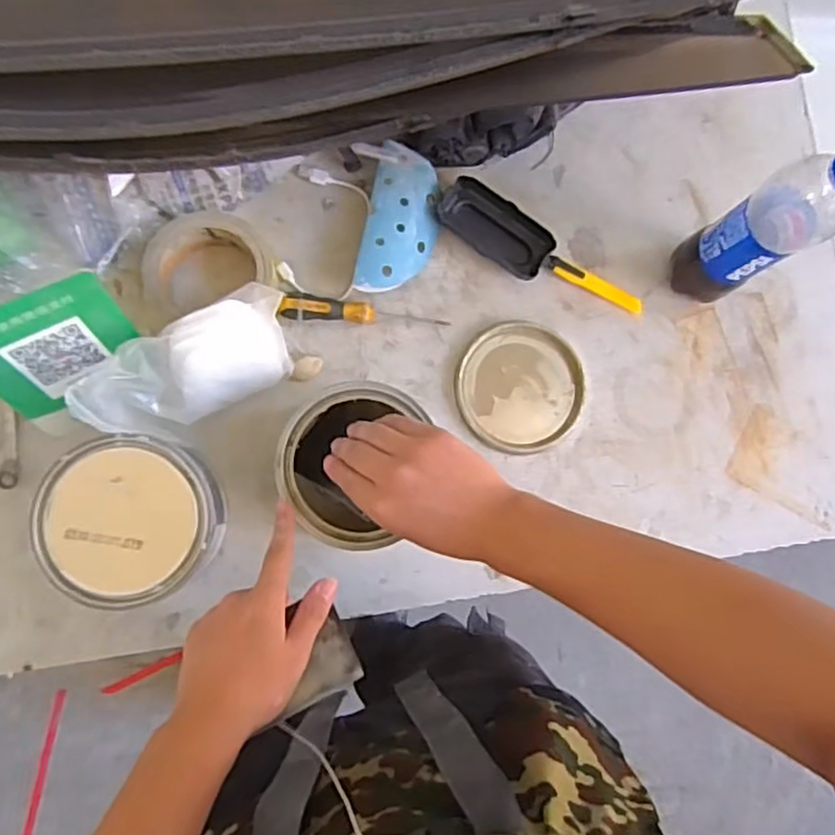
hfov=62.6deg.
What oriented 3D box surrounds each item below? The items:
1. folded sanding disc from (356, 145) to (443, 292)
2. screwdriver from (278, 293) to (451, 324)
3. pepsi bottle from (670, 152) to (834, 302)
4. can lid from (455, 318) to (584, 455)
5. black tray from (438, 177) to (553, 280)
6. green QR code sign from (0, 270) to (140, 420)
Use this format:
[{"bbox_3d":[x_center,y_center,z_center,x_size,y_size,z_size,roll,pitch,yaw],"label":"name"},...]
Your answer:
[{"bbox_3d":[-0.013,-0.178,0.633,0.065,0.027,0.140,11,84,-5],"label":"folded sanding disc"},{"bbox_3d":[-0.048,-0.096,0.623,0.148,0.022,0.021,2,85,-6],"label":"screwdriver"},{"bbox_3d":[0.279,-0.151,0.548,0.052,0.224,0.061,-31,89,-8],"label":"pepsi bottle"},{"bbox_3d":[0.095,-0.029,0.639,0.115,0.012,0.117,1,85,-6],"label":"can lid"},{"bbox_3d":[0.073,-0.177,0.648,0.109,0.021,0.049,34,83,-3],"label":"black tray"},{"bbox_3d":[-0.269,-0.051,0.511,0.111,0.106,0.008,-30,61,-9],"label":"green QR code sign"}]

